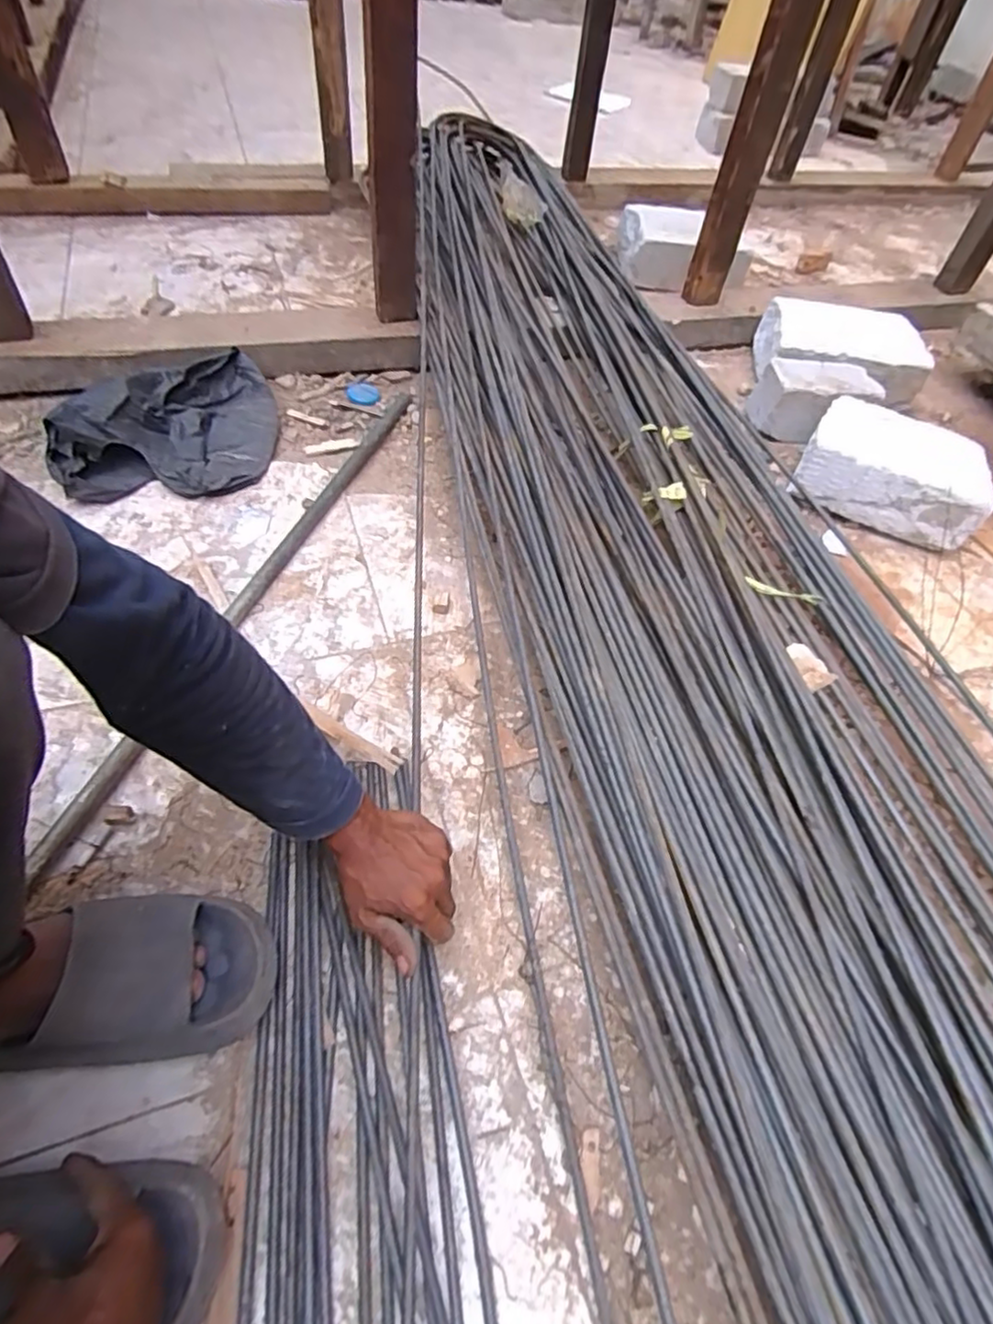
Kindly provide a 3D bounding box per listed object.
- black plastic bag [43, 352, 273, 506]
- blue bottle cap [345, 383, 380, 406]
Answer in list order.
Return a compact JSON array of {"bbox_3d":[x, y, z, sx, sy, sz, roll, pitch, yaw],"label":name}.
[{"bbox_3d":[-0.473,-0.360,0.931,0.271,0.095,0.285,-6,53,-10],"label":"black plastic bag"},{"bbox_3d":[-0.235,-0.471,1.119,0.057,0.006,0.069,-6,53,-10],"label":"blue bottle cap"}]

